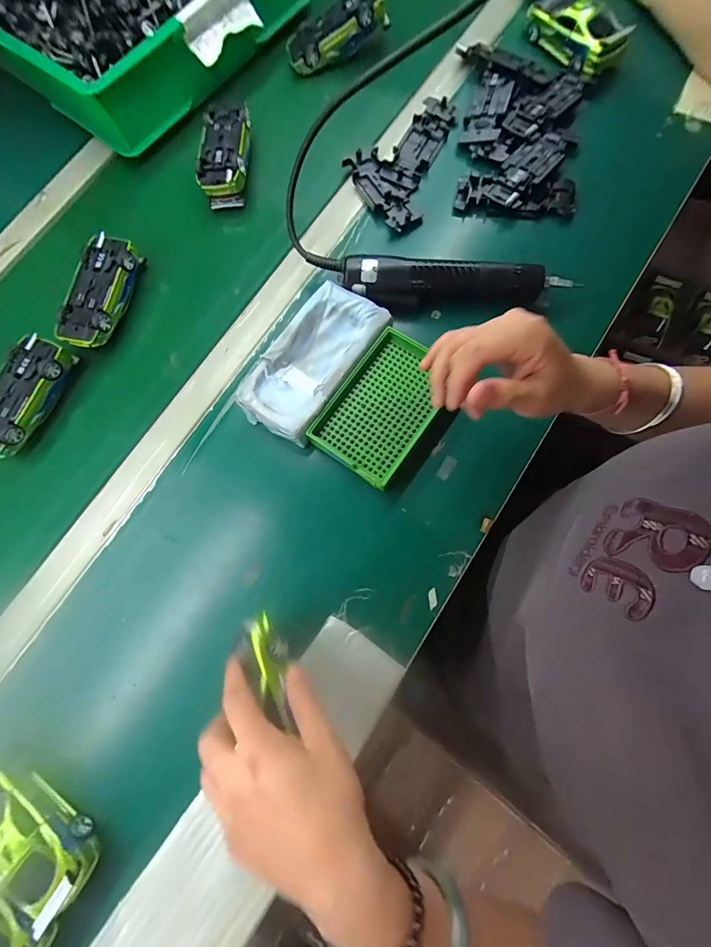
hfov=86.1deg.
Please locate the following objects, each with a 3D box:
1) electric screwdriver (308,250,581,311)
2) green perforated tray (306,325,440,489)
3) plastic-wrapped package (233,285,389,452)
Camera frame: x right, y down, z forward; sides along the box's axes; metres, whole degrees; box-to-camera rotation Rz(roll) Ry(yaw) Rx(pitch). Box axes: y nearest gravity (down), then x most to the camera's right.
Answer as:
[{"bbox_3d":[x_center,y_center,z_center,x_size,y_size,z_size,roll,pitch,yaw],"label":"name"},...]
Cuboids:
[{"bbox_3d":[0.082,-0.194,0.392,0.253,0.045,0.038,7,76,7],"label":"electric screwdriver"},{"bbox_3d":[0.028,-0.065,0.370,0.089,0.020,0.137,34,81,12],"label":"green perforated tray"},{"bbox_3d":[-0.042,-0.112,0.387,0.082,0.034,0.164,33,82,10],"label":"plastic-wrapped package"}]

